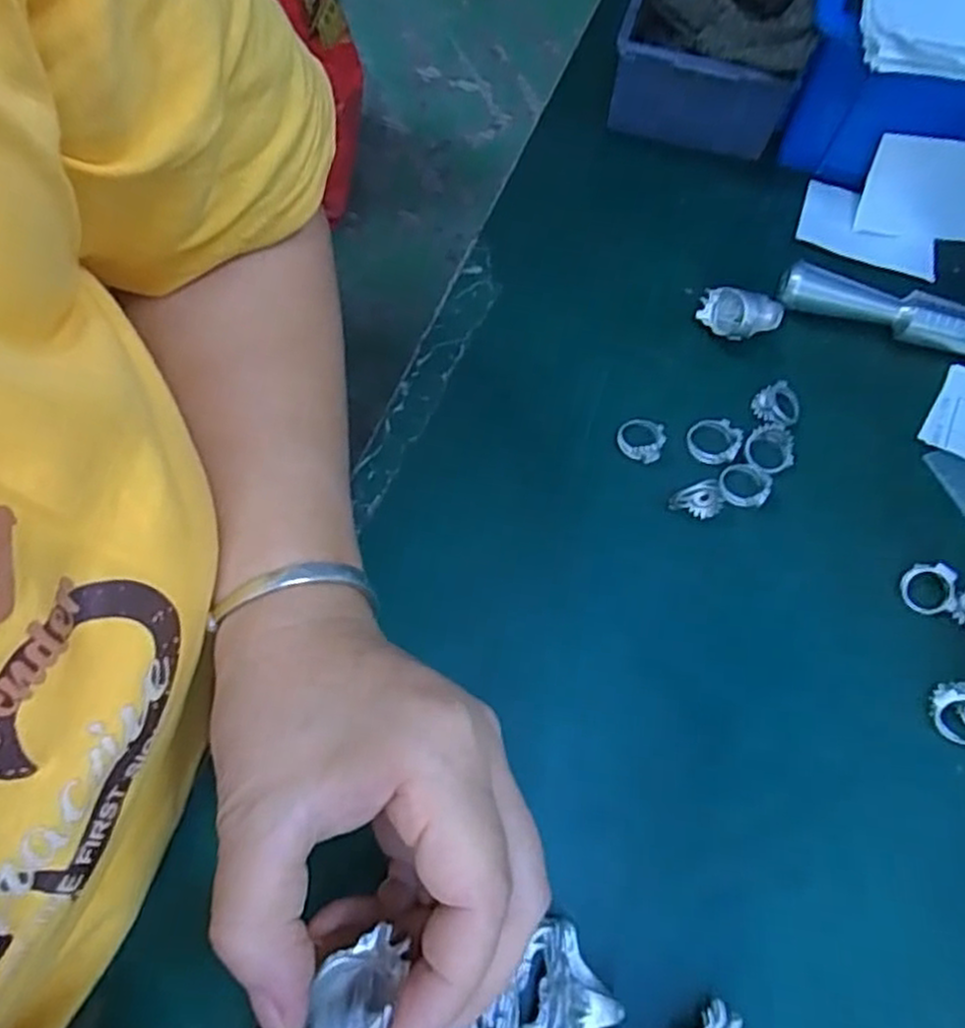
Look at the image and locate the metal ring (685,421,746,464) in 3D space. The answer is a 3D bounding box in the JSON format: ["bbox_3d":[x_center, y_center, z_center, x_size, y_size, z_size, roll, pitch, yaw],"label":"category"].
[{"bbox_3d":[0.107,-0.034,0.335,0.024,0.005,0.021,15,67,3],"label":"metal ring"}]

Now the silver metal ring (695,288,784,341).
[{"bbox_3d":[0.127,-0.095,0.355,0.041,0.021,0.021,11,67,2],"label":"silver metal ring"}]

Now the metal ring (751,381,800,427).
[{"bbox_3d":[0.139,-0.051,0.344,0.022,0.006,0.021,1,67,-2],"label":"metal ring"}]

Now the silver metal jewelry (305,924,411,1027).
[{"bbox_3d":[-0.031,0.116,0.175,0.020,0.019,0.027,15,67,4],"label":"silver metal jewelry"}]

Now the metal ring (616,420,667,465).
[{"bbox_3d":[0.073,-0.035,0.335,0.021,0.008,0.021,1,67,-2],"label":"metal ring"}]

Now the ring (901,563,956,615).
[{"bbox_3d":[0.190,0.032,0.310,0.020,0.004,0.021,-1,88,23],"label":"ring"}]

